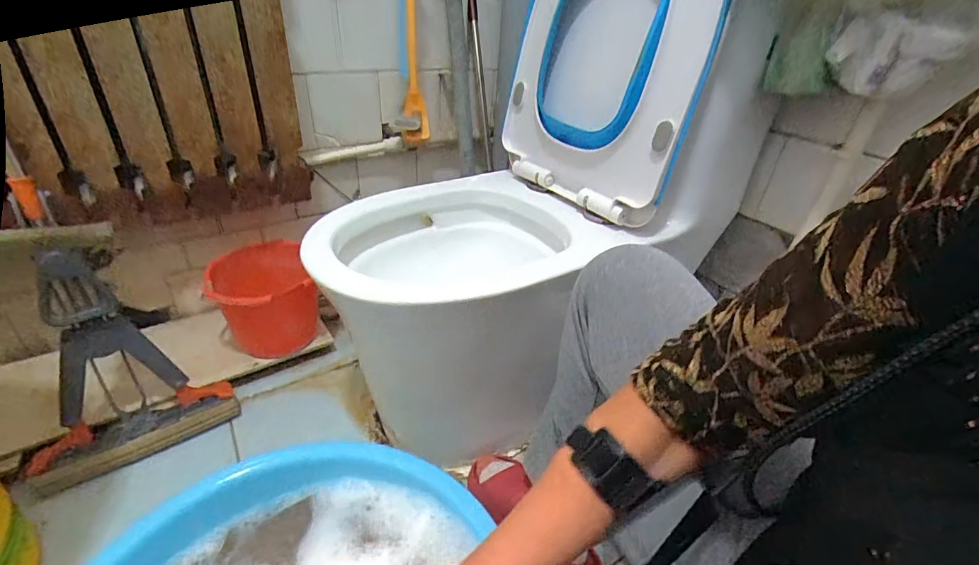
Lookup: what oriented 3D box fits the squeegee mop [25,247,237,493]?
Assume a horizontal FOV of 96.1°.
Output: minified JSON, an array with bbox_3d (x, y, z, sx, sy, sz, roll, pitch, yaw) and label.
[{"bbox_3d":[-0.599,0.131,0.691,0.279,0.321,0.064,-22,24,-32],"label":"squeegee mop"}]

